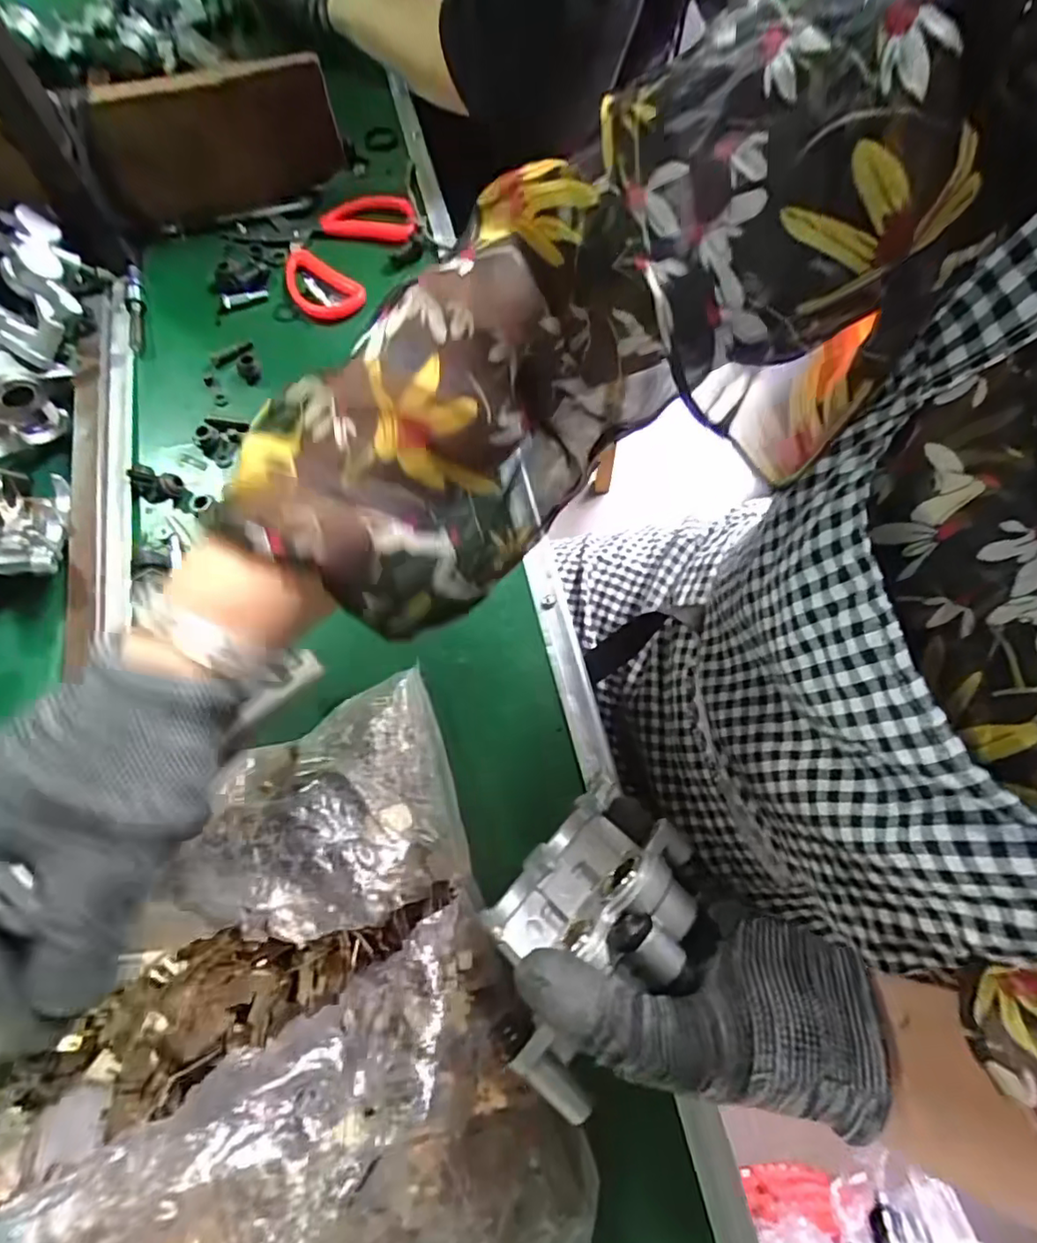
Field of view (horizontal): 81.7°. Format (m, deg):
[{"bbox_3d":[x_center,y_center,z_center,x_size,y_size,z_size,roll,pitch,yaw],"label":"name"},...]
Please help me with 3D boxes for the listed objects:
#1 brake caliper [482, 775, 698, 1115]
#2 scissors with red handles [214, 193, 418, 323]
[{"bbox_3d":[0.027,0.121,0.240,0.064,0.049,0.110,32,70,14],"label":"brake caliper"},{"bbox_3d":[-0.155,-0.330,0.511,0.131,0.012,0.163,-37,71,-14],"label":"scissors with red handles"}]

